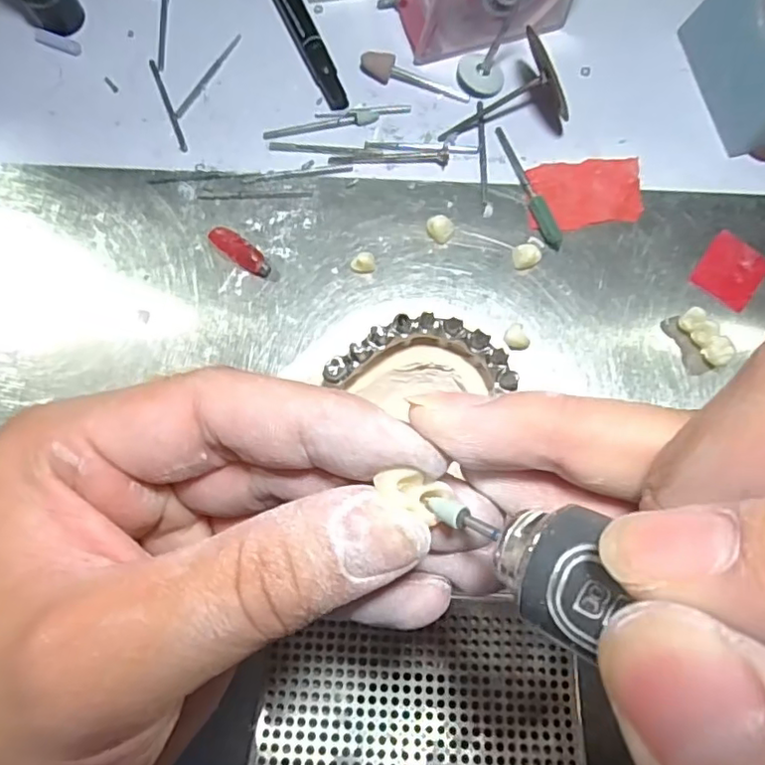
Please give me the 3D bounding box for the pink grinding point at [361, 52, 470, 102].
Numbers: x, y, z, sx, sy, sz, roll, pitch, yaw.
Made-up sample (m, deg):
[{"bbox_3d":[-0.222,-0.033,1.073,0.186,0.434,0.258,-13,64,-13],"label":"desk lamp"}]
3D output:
[{"bbox_3d":[0.013,-0.122,0.237,0.044,0.008,0.008,17,79,4],"label":"pink grinding point"}]

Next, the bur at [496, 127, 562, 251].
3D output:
[{"bbox_3d":[0.055,-0.075,0.227,0.007,0.006,0.054,-23,79,-4],"label":"bur"}]

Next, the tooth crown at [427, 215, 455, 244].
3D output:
[{"bbox_3d":[0.022,-0.057,0.223,0.010,0.007,0.008,12,79,3],"label":"tooth crown"}]

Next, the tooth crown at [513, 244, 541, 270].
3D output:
[{"bbox_3d":[0.054,-0.046,0.221,0.010,0.006,0.009,-8,78,-1],"label":"tooth crown"}]

